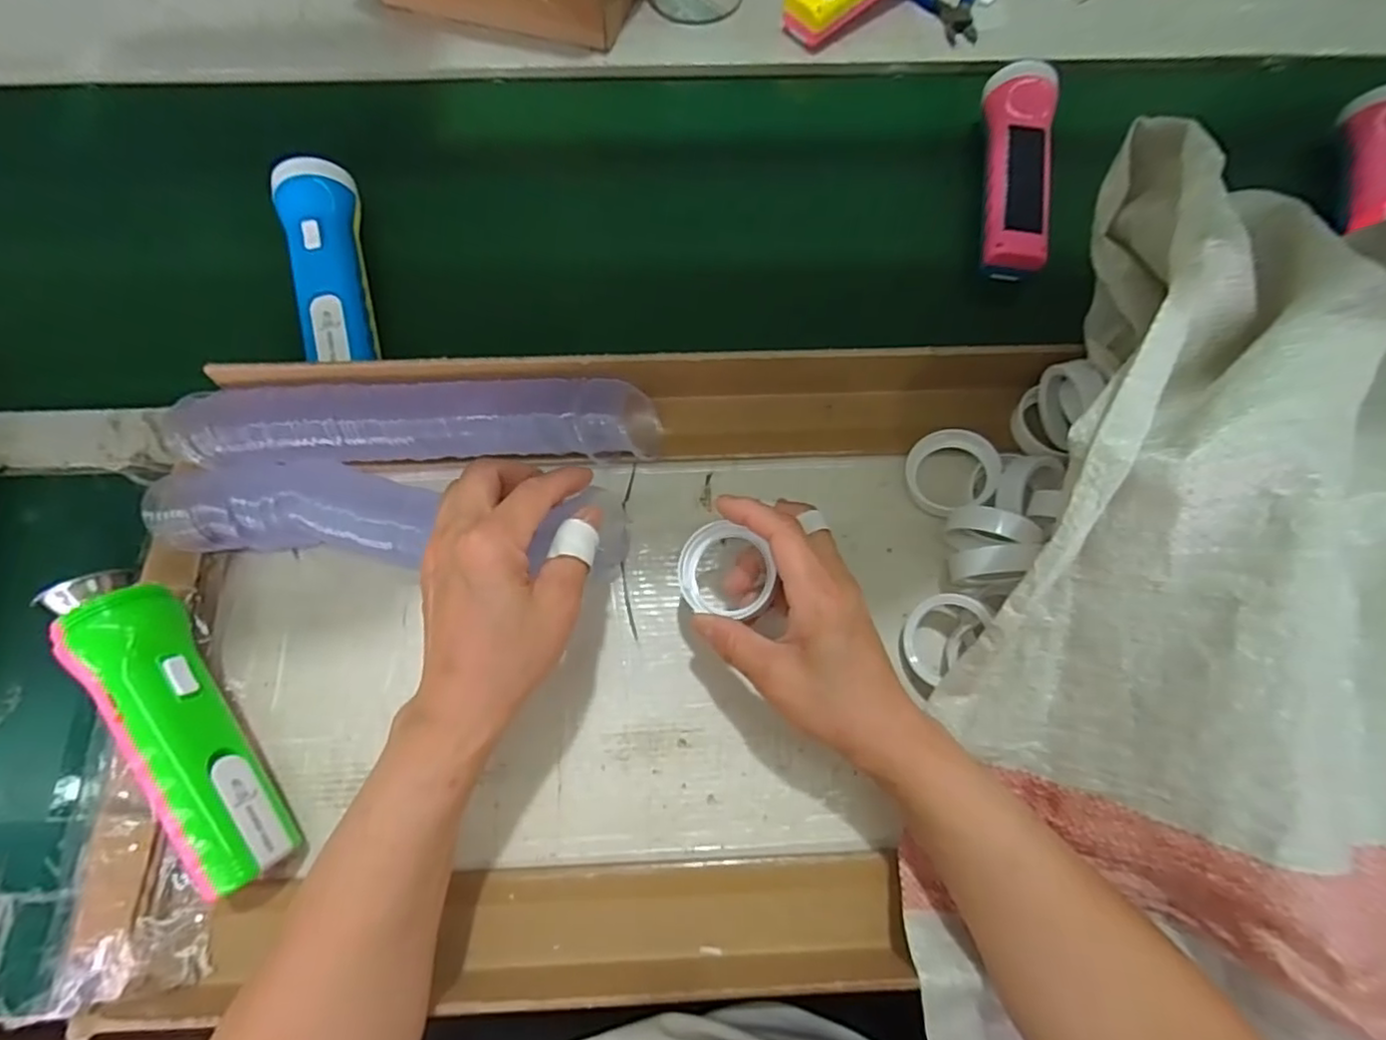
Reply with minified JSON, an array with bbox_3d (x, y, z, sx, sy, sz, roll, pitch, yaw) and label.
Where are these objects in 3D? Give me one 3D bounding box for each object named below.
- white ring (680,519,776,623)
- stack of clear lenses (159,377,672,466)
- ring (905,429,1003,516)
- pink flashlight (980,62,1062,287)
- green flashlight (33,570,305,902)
[{"bbox_3d":[0.017,0.029,0.351,0.053,0.016,0.049,30,93,7],"label":"white ring"},{"bbox_3d":[-0.163,-0.057,0.401,0.276,0.055,0.044,-2,71,-1],"label":"stack of clear lenses"},{"bbox_3d":[0.159,-0.029,0.404,0.054,0.016,0.054,-3,79,16],"label":"ring"},{"bbox_3d":[0.240,-0.262,0.489,0.047,0.037,0.177,9,71,3],"label":"pink flashlight"},{"bbox_3d":[-0.260,0.104,0.333,0.044,0.053,0.170,-31,87,-11],"label":"green flashlight"}]

